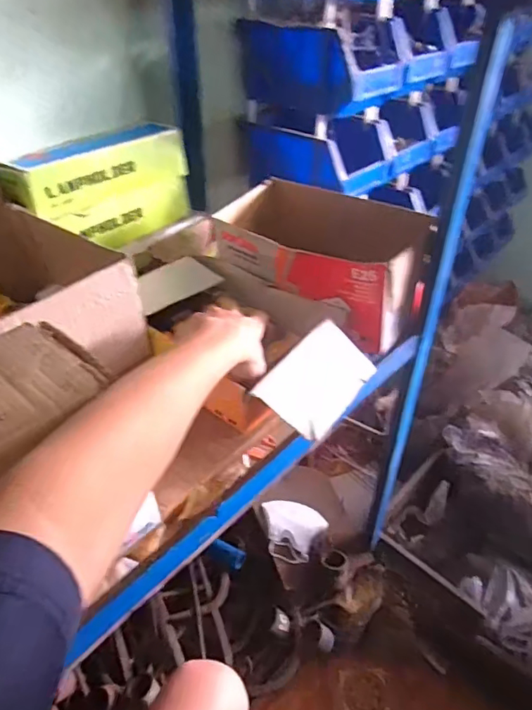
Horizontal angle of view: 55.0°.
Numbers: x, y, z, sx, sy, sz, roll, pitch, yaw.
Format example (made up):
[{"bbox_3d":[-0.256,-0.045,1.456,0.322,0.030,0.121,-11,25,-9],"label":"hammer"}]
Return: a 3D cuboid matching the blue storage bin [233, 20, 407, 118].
[{"bbox_3d":[0.101,-0.485,0.850,0.175,0.109,0.238,-32,48,-33],"label":"blue storage bin"}]

